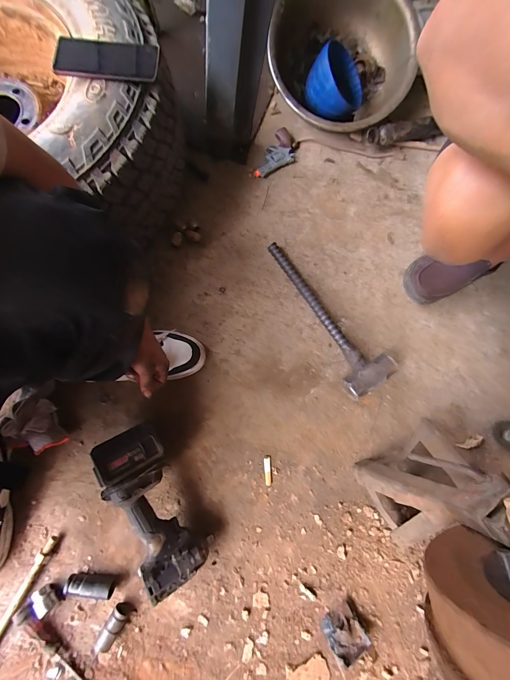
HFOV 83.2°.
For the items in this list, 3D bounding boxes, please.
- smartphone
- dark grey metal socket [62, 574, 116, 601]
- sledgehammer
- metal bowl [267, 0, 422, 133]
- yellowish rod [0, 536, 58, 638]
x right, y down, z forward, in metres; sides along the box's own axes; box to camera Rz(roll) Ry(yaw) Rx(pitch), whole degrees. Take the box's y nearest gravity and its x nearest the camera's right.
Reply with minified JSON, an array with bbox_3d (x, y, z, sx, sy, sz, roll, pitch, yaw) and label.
[{"bbox_3d":[-0.249,-0.473,0.484,0.168,0.011,0.088,2,73,-3],"label":"smartphone"},{"bbox_3d":[-0.299,0.445,0.520,0.086,0.035,0.026,6,77,2],"label":"dark grey metal socket"},{"bbox_3d":[0.144,-0.062,0.636,0.106,0.049,0.384,-32,78,-7],"label":"sledgehammer"},{"bbox_3d":[0.204,-0.693,0.723,0.360,0.192,0.337,13,77,4],"label":"metal bowl"},{"bbox_3d":[-0.422,0.467,0.509,0.022,0.021,0.221,25,78,6],"label":"yellowish rod"}]

